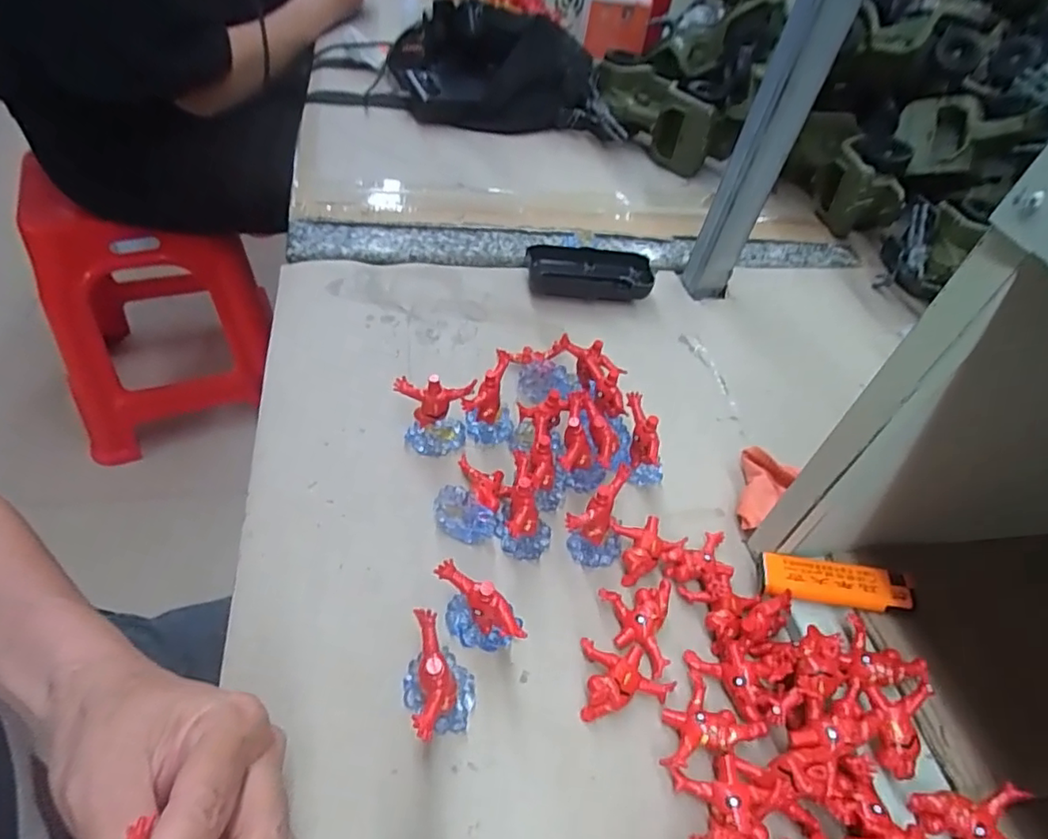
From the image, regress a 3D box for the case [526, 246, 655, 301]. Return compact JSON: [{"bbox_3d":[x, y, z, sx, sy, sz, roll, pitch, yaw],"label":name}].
[{"bbox_3d":[0.058,-0.128,0.523,0.107,0.022,0.045,2,48,-8],"label":"case"}]

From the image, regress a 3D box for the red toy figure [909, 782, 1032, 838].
[{"bbox_3d":[0.195,0.177,0.255,0.041,0.019,0.032,1,48,-9],"label":"red toy figure"}]

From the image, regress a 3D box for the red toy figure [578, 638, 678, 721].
[{"bbox_3d":[0.052,0.129,0.297,0.044,0.015,0.036,8,47,-2],"label":"red toy figure"}]

